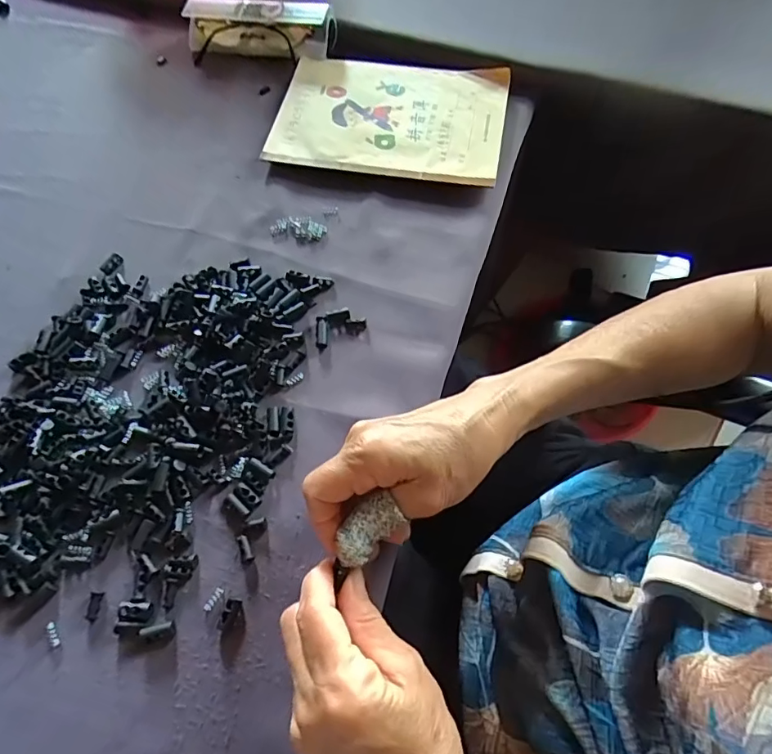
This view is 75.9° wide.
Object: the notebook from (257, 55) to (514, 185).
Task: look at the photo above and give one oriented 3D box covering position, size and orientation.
[{"bbox_3d":[0.002,-0.238,0.451,0.204,0.009,0.136,10,68,6],"label":"notebook"}]

